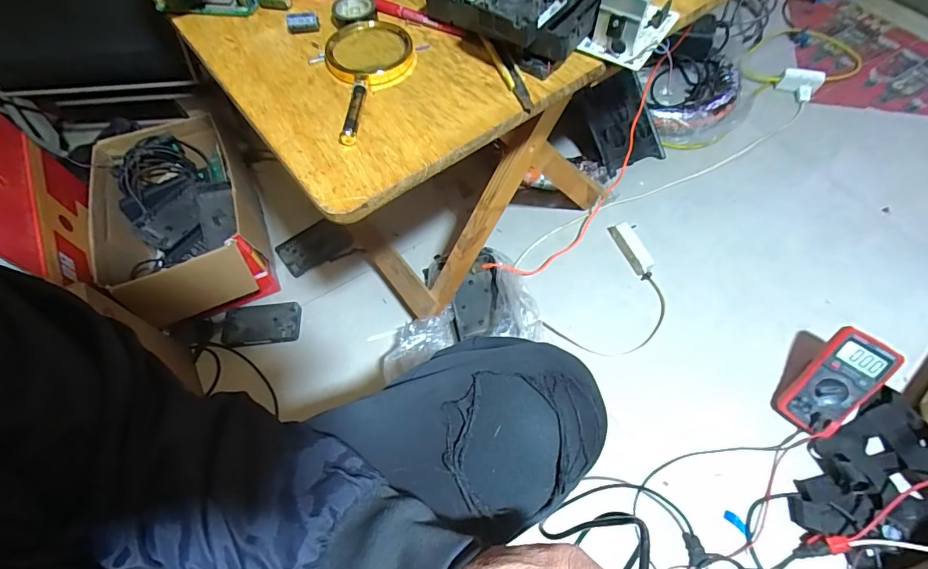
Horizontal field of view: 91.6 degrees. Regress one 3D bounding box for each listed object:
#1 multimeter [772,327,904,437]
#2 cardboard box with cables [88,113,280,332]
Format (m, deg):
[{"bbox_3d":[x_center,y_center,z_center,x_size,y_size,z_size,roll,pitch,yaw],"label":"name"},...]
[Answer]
[{"bbox_3d":[0.637,0.168,0.779,0.097,0.052,0.191,41,108,23],"label":"multimeter"},{"bbox_3d":[-0.587,-0.120,0.937,0.291,0.183,0.404,-23,63,-9],"label":"cardboard box with cables"}]

